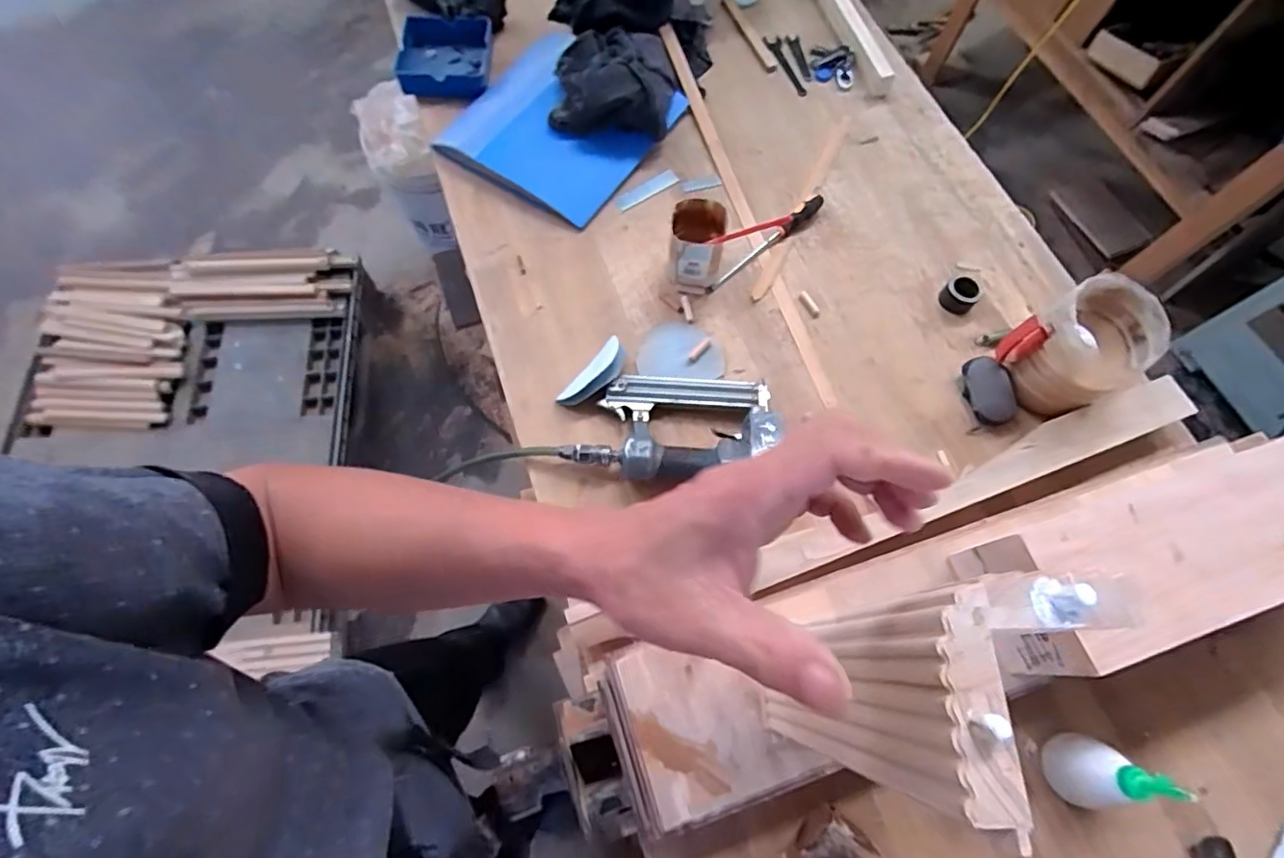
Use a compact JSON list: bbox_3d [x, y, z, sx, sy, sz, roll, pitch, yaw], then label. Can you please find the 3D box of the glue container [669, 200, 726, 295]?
[{"bbox_3d":[0.074,-0.248,0.781,0.073,0.088,0.086,7,69,1],"label":"glue container"}]

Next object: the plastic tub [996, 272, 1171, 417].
[{"bbox_3d":[0.533,-0.092,0.703,0.136,0.124,0.118,-28,72,-12],"label":"plastic tub"}]

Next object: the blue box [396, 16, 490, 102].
[{"bbox_3d":[-0.318,-0.598,0.930,0.145,0.055,0.118,-3,69,-3],"label":"blue box"}]

